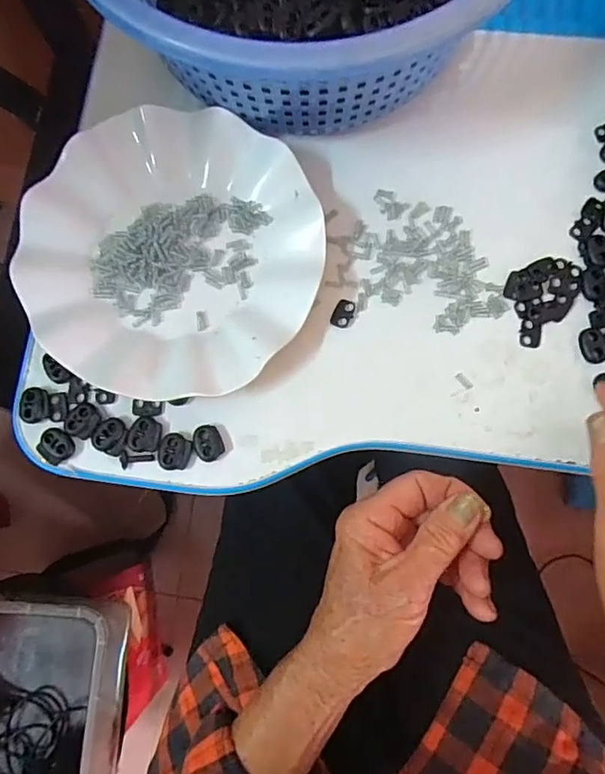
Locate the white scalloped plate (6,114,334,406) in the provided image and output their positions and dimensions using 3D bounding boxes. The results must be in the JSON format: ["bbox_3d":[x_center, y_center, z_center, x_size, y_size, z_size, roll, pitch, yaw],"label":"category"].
[{"bbox_3d":[-0.080,-0.084,0.323,0.176,0.034,0.176,-1,80,3],"label":"white scalloped plate"}]

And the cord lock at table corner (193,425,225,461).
[{"bbox_3d":[-0.056,0.033,0.313,0.017,0.007,0.021,-30,80,-2],"label":"cord lock at table corner"}]

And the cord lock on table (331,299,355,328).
[{"bbox_3d":[0.025,-0.045,0.327,0.012,0.004,0.017,22,82,6],"label":"cord lock on table"}]

